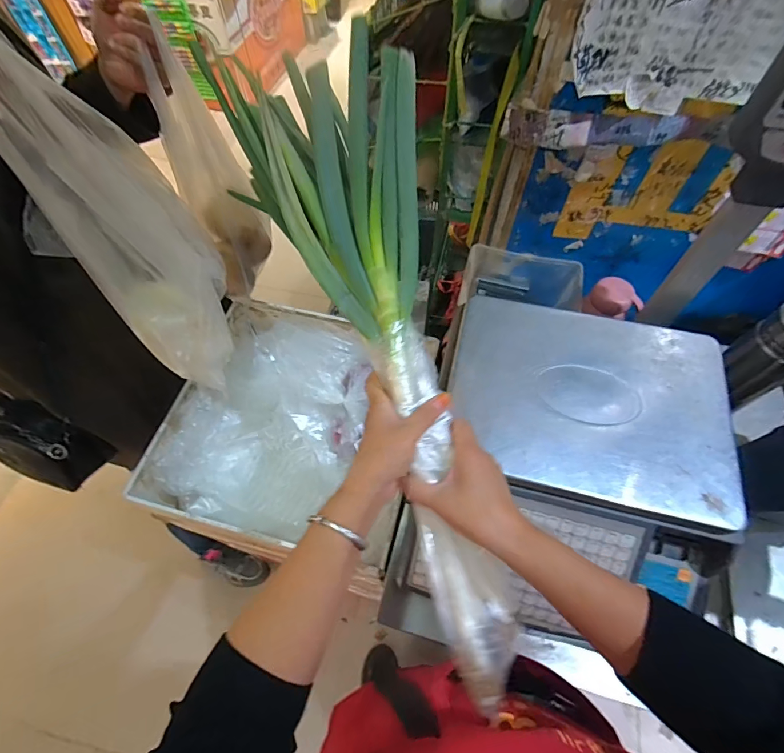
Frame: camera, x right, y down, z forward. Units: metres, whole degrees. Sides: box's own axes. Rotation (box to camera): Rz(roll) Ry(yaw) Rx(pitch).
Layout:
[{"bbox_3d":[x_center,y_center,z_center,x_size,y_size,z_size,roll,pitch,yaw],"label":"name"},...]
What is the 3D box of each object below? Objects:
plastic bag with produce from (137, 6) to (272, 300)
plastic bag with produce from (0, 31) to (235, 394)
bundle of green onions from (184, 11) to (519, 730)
[{"bbox_3d":[-0.282,-0.273,0.627,0.091,0.301,0.145,18,62,10],"label":"plastic bag with produce"},{"bbox_3d":[-0.253,-0.129,0.392,0.104,0.335,0.129,-7,60,-4],"label":"plastic bag with produce"},{"bbox_3d":[-0.001,-0.023,0.379,0.164,0.071,0.581,-16,86,-9],"label":"bundle of green onions"}]

